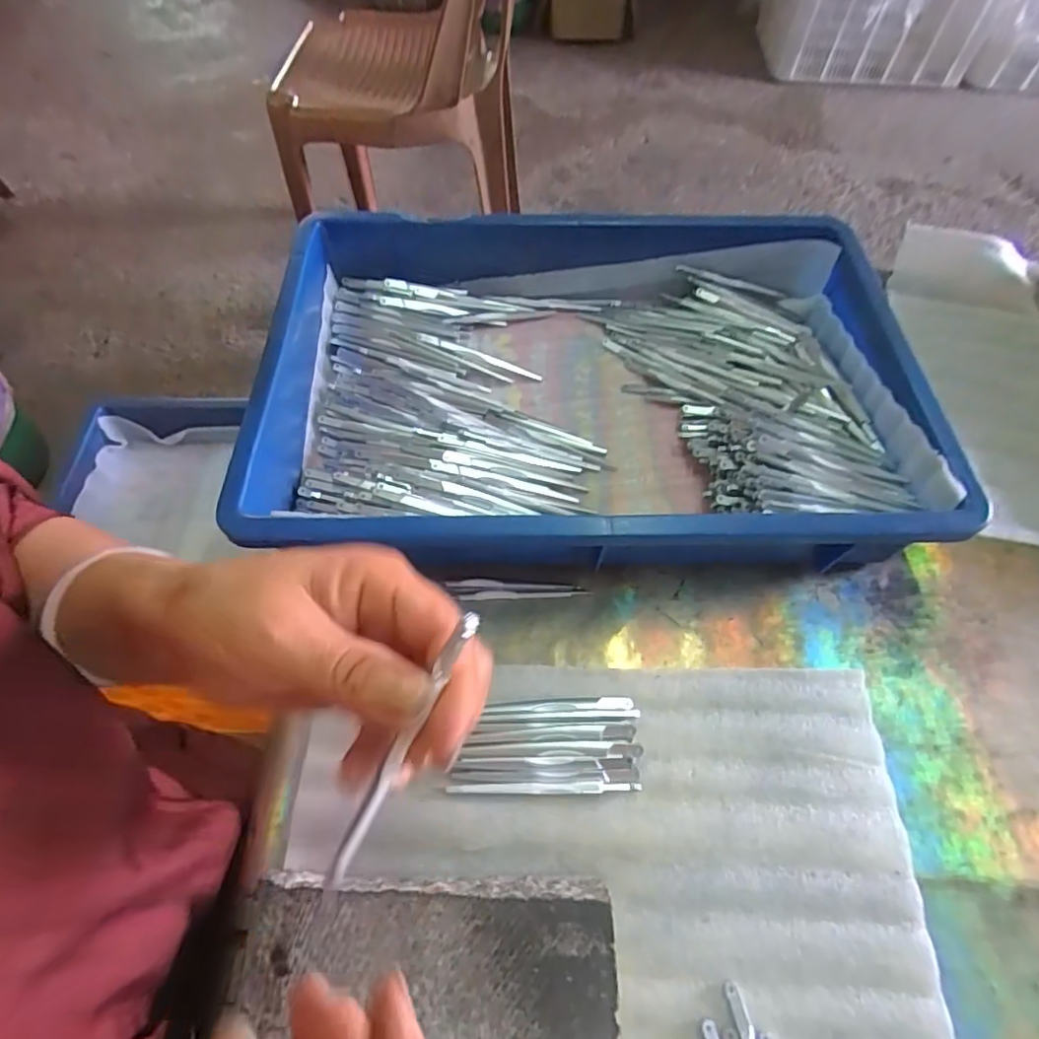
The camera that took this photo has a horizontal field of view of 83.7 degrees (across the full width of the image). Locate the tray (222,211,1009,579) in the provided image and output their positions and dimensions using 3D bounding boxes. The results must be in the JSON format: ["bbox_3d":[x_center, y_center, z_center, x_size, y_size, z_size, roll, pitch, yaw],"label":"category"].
[{"bbox_3d":[0.042,-0.100,0.410,0.425,0.073,0.284,1,60,-2],"label":"tray"}]

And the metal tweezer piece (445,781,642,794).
[{"bbox_3d":[0.013,0.145,0.313,0.103,0.008,0.006,1,60,-3],"label":"metal tweezer piece"}]

